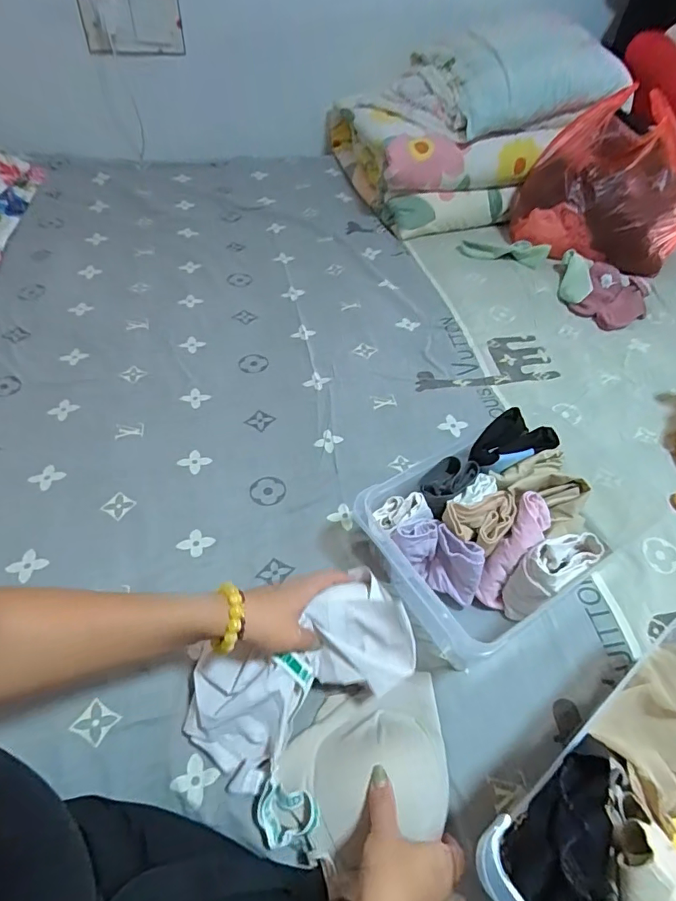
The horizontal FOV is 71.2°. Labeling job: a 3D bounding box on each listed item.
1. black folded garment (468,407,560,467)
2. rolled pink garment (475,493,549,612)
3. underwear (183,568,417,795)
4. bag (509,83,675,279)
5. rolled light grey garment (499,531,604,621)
[{"bbox_3d":[0.236,-0.019,0.639,0.123,0.030,0.060,-16,54,-14],"label":"black folded garment"},{"bbox_3d":[0.218,0.127,0.589,0.044,0.042,0.151,29,98,18],"label":"rolled pink garment"},{"bbox_3d":[-0.041,0.237,0.500,0.248,0.047,0.124,-30,60,-8],"label":"underwear"},{"bbox_3d":[0.584,-0.569,1.030,0.346,0.257,0.240,19,53,13],"label":"bag"},{"bbox_3d":[0.253,0.153,0.579,0.107,0.112,0.052,-27,57,-21],"label":"rolled light grey garment"}]

